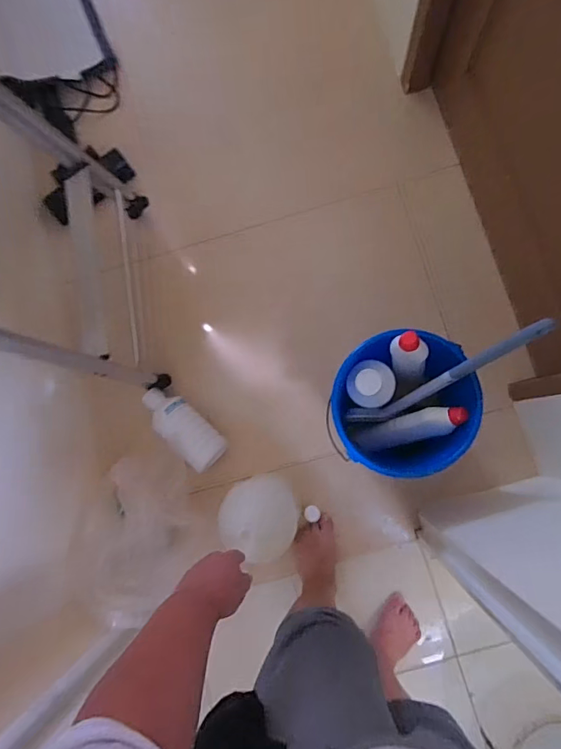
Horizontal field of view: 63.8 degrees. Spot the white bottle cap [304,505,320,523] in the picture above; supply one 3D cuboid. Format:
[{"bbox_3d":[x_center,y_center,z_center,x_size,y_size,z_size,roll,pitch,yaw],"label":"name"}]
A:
[{"bbox_3d":[0.072,0.315,1.018,0.038,0.011,0.035,-1,83,4],"label":"white bottle cap"}]

